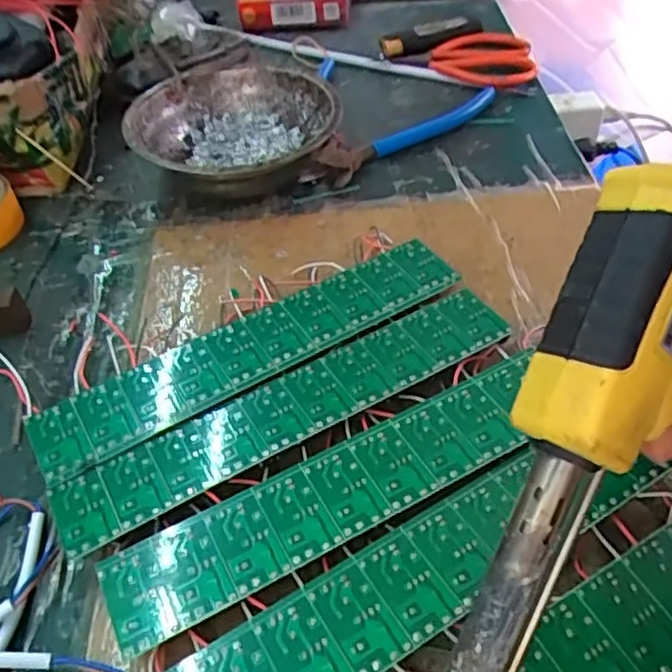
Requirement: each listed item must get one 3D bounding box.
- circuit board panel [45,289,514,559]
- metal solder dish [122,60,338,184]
[{"bbox_3d":[-0.017,0.029,0.286,0.198,0.004,0.035,-25,47,-19],"label":"circuit board panel"},{"bbox_3d":[-0.061,-0.121,0.420,0.120,0.043,0.118,-3,50,4],"label":"metal solder dish"}]

